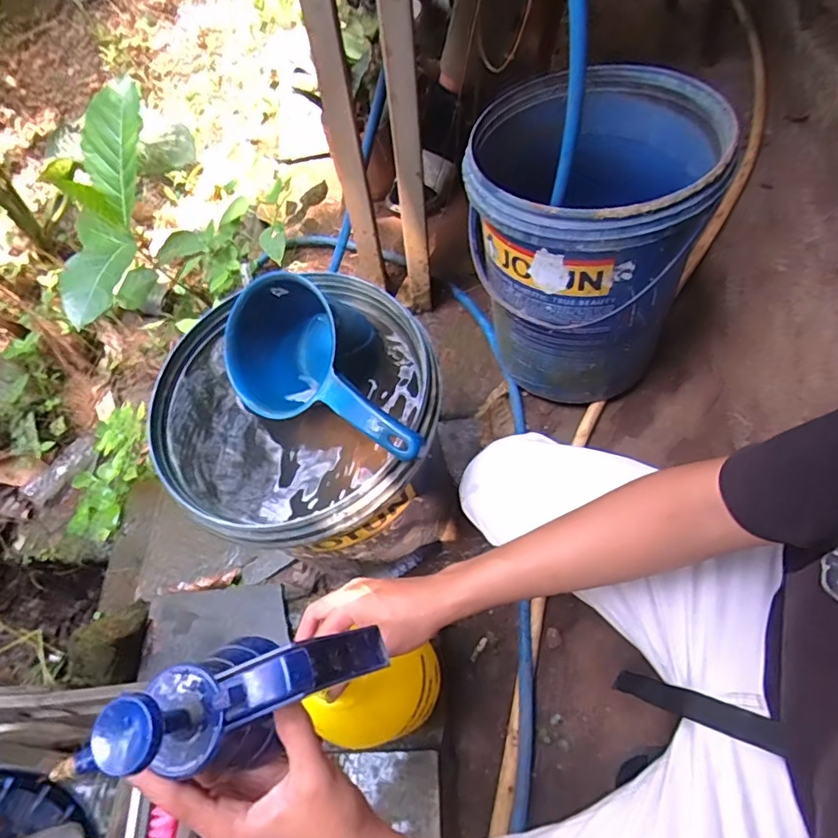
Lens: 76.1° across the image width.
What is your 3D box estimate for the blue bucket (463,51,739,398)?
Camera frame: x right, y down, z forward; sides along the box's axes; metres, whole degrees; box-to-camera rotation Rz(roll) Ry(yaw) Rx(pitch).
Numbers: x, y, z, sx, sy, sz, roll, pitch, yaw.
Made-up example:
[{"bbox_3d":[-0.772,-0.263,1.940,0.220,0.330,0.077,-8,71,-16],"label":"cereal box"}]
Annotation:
[{"bbox_3d":[0.227,-0.264,0.787,0.305,0.377,0.315,12,65,8],"label":"blue bucket"}]

